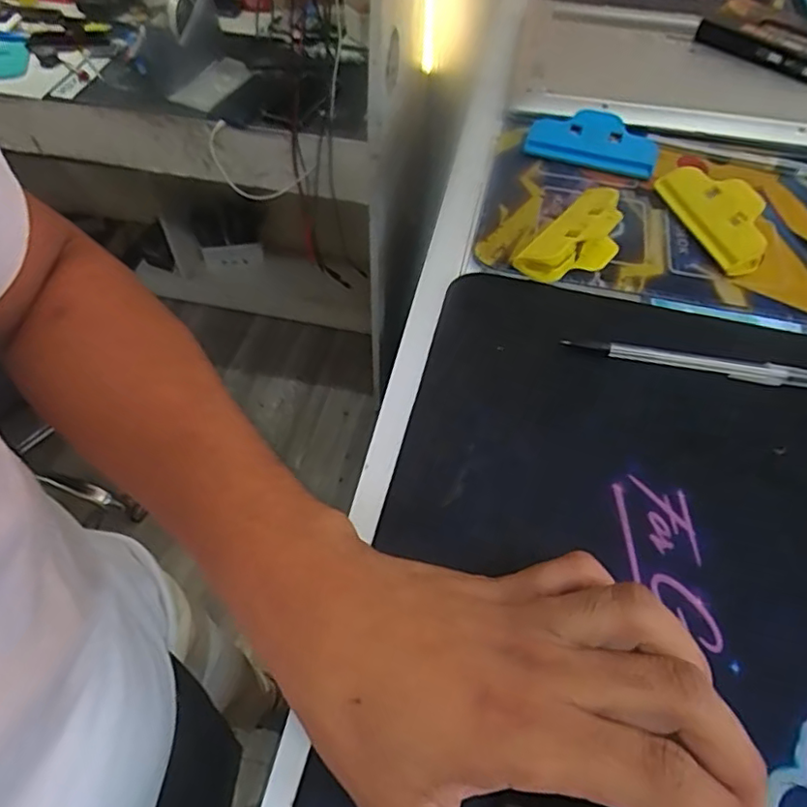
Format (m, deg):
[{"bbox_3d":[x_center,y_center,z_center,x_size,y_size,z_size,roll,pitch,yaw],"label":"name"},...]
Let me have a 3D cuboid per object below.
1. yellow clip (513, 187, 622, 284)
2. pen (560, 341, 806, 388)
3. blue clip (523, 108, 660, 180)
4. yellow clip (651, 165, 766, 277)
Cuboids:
[{"bbox_3d":[0.120,-0.115,0.394,0.044,0.024,0.099,33,60,21],"label":"yellow clip"},{"bbox_3d":[0.171,-0.024,0.344,0.150,0.008,0.012,11,55,7],"label":"pen"},{"bbox_3d":[0.148,-0.206,0.465,0.099,0.027,0.041,16,55,10],"label":"blue clip"},{"bbox_3d":[0.221,-0.134,0.413,0.039,0.028,0.096,-13,55,-10],"label":"yellow clip"}]

